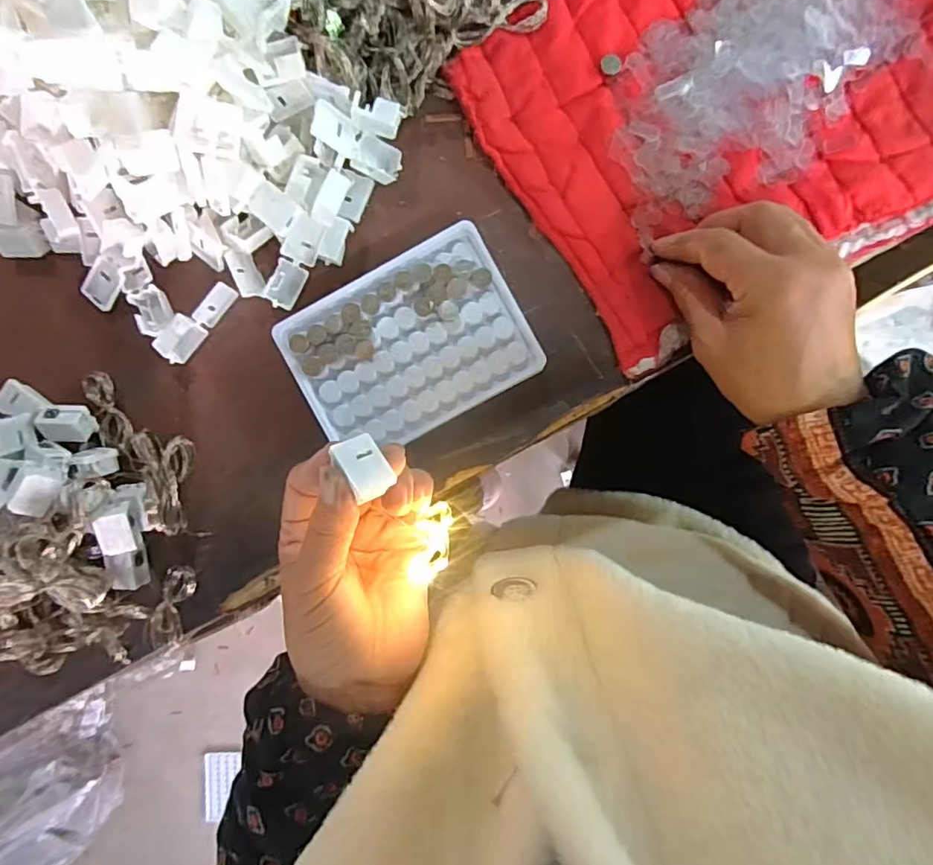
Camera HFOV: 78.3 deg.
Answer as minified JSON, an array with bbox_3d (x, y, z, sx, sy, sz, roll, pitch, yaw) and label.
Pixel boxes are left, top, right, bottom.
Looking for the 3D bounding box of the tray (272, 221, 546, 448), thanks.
[{"bbox_3d":[-0.032,-0.050,0.332,0.130,0.017,0.096,-29,94,1],"label":"tray"}]

